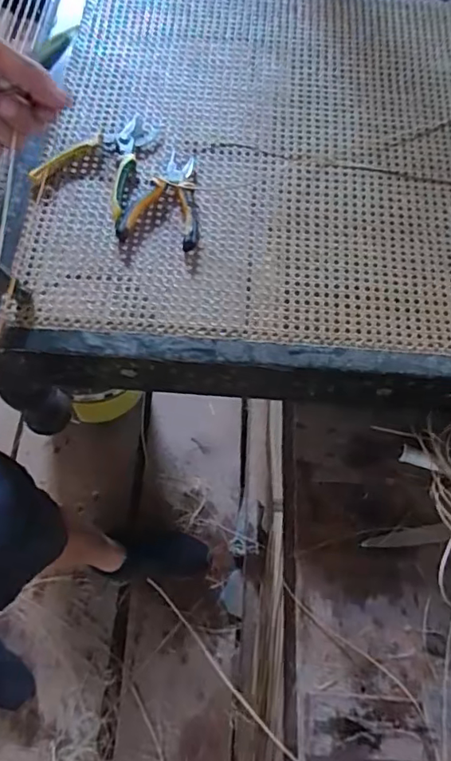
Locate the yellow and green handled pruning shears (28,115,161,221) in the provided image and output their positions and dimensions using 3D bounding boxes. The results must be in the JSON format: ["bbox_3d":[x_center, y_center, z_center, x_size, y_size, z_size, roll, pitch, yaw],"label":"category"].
[{"bbox_3d":[-0.177,-0.317,0.760,0.127,0.022,0.175,18,66,6],"label":"yellow and green handled pruning shears"}]

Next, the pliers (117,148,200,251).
[{"bbox_3d":[-0.078,-0.248,0.733,0.103,0.016,0.157,10,66,2],"label":"pliers"}]

